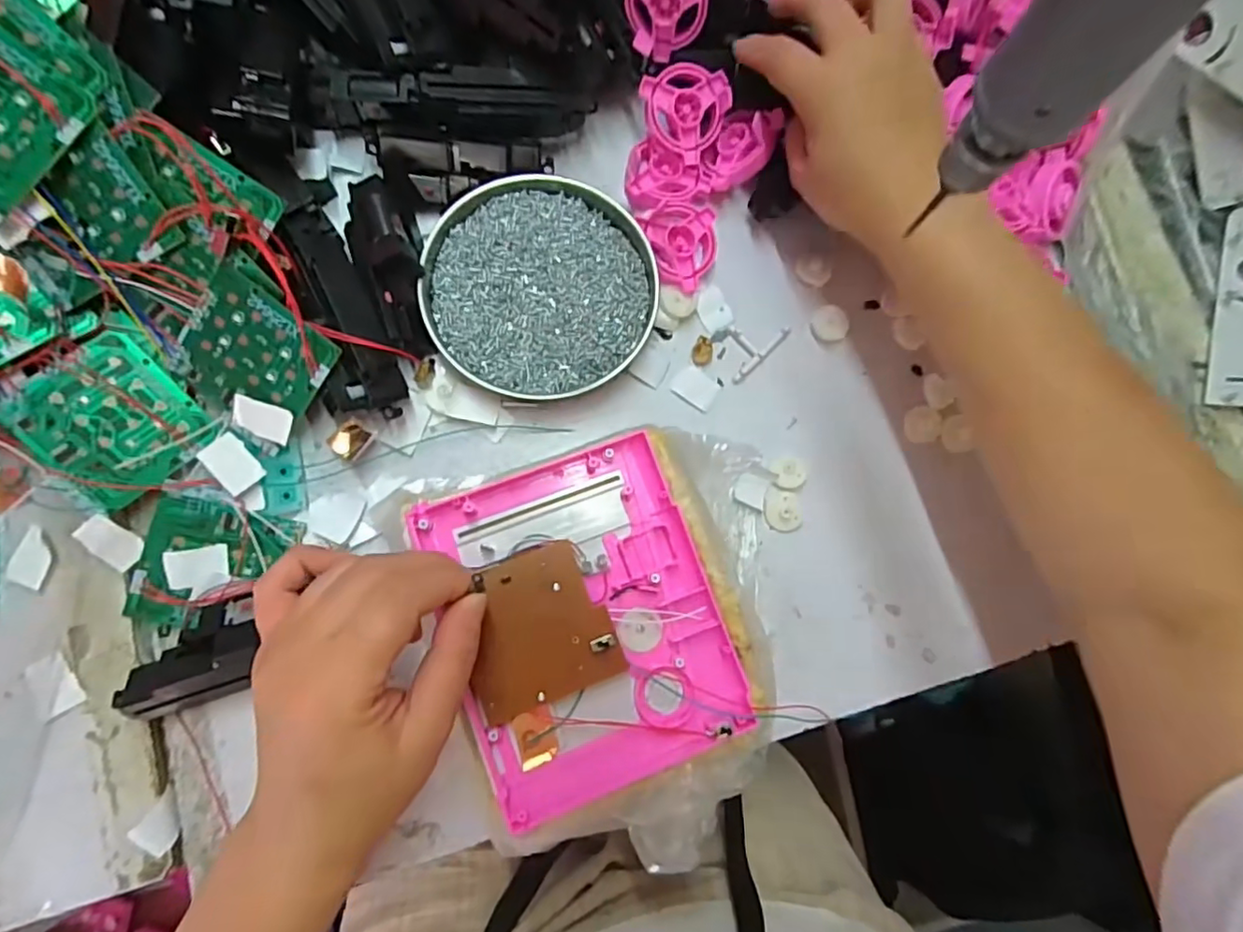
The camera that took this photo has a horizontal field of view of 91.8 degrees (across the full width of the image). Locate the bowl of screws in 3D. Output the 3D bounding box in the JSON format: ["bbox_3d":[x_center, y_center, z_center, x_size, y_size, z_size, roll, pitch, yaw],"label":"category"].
[{"bbox_3d":[-0.048,-0.109,0.357,0.132,0.019,0.133,1,85,-7],"label":"bowl of screws"}]

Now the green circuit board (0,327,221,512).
[{"bbox_3d":[-0.263,-0.022,0.313,0.068,0.008,0.073,-48,113,-17],"label":"green circuit board"}]

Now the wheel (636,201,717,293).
[{"bbox_3d":[0.041,-0.138,0.373,0.045,0.015,0.051,-24,84,-9],"label":"wheel"}]

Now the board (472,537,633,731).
[{"bbox_3d":[-0.043,0.082,0.306,0.072,0.007,0.073,-20,88,-8],"label":"board"}]

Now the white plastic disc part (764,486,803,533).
[{"bbox_3d":[0.099,0.027,0.363,0.025,0.008,0.026,1,81,-5],"label":"white plastic disc part"}]

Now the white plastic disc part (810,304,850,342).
[{"bbox_3d":[0.133,-0.091,0.384,0.022,0.007,0.022,1,81,-5],"label":"white plastic disc part"}]

